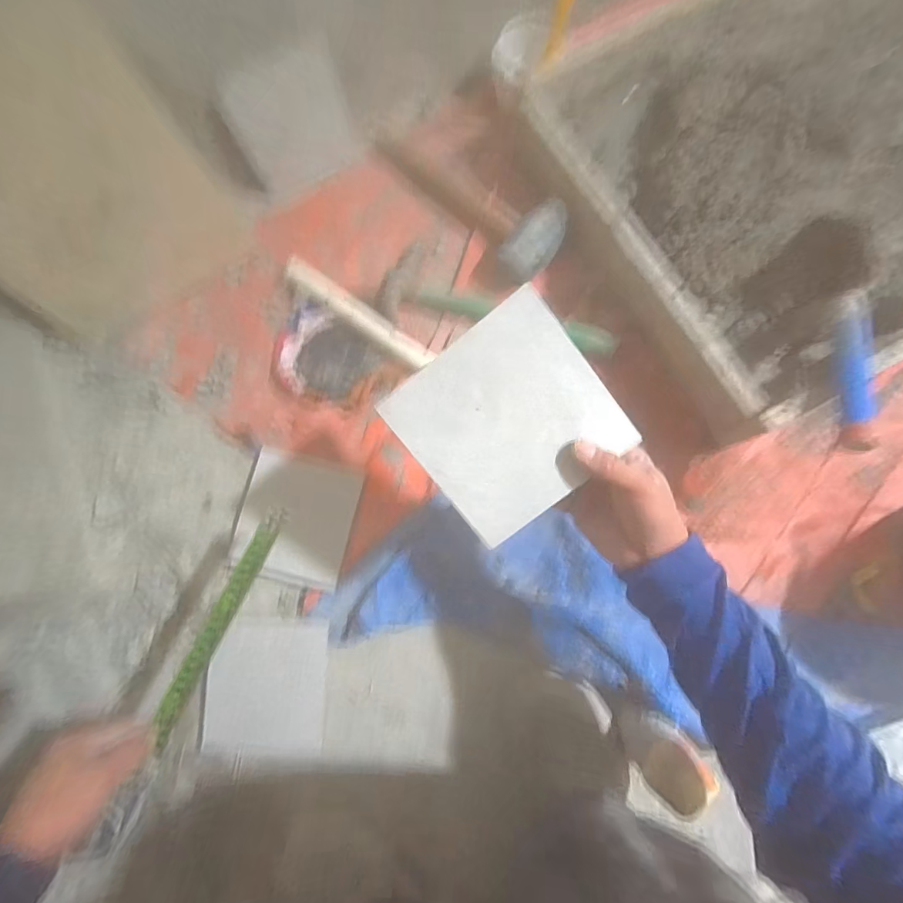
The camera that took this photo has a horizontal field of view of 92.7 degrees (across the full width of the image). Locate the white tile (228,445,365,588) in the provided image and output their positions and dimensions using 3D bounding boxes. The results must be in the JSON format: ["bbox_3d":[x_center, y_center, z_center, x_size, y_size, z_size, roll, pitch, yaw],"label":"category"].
[{"bbox_3d":[-0.199,0.083,0.553,0.147,0.015,0.149,14,83,7],"label":"white tile"}]

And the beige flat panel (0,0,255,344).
[{"bbox_3d":[-0.450,-0.302,0.507,0.314,0.289,0.030,-31,52,4],"label":"beige flat panel"}]

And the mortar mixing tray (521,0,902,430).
[{"bbox_3d":[0.515,-0.410,0.521,0.721,0.101,0.492,-29,80,0],"label":"mortar mixing tray"}]

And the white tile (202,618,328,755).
[{"bbox_3d":[-0.228,0.287,0.527,0.143,0.014,0.155,1,82,5],"label":"white tile"}]

